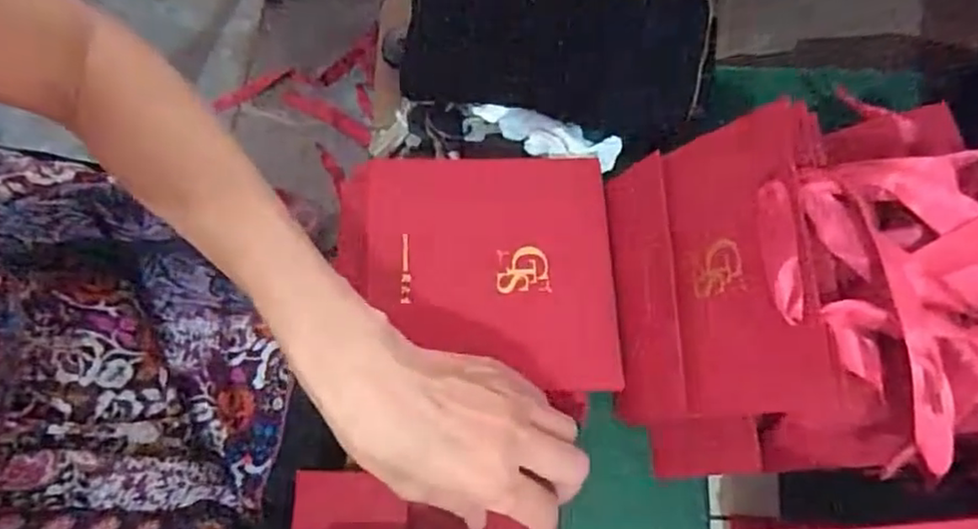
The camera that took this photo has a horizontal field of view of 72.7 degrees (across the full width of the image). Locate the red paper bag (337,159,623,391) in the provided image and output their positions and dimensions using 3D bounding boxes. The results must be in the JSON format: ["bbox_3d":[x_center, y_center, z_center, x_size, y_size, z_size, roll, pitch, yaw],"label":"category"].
[{"bbox_3d":[-0.006,0.002,0.380,0.151,0.014,0.135,-3,73,0],"label":"red paper bag"}]

